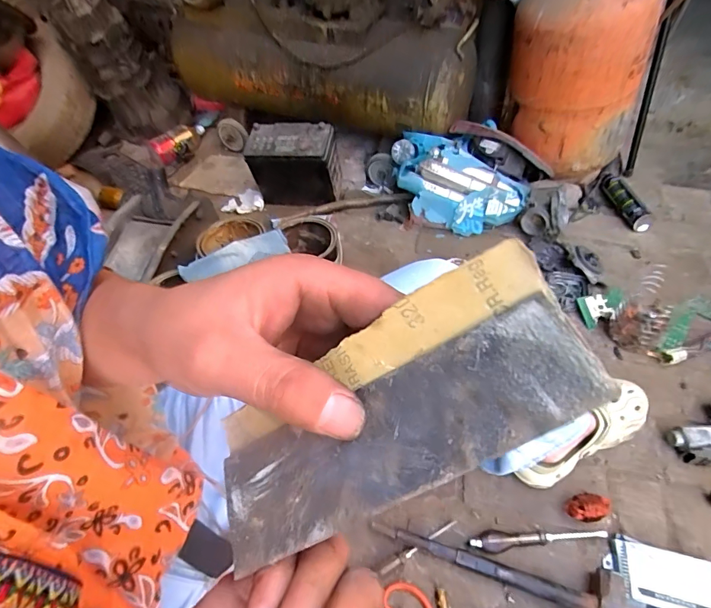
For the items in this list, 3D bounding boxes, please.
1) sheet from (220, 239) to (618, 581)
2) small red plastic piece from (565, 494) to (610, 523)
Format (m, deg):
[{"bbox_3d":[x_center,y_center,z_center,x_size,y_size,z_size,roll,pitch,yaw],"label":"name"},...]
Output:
[{"bbox_3d":[0.005,0.037,0.141,0.136,0.014,0.057,-37,46,18],"label":"sheet"},{"bbox_3d":[0.367,0.321,0.653,0.065,0.034,0.036,-7,48,-1],"label":"small red plastic piece"}]

